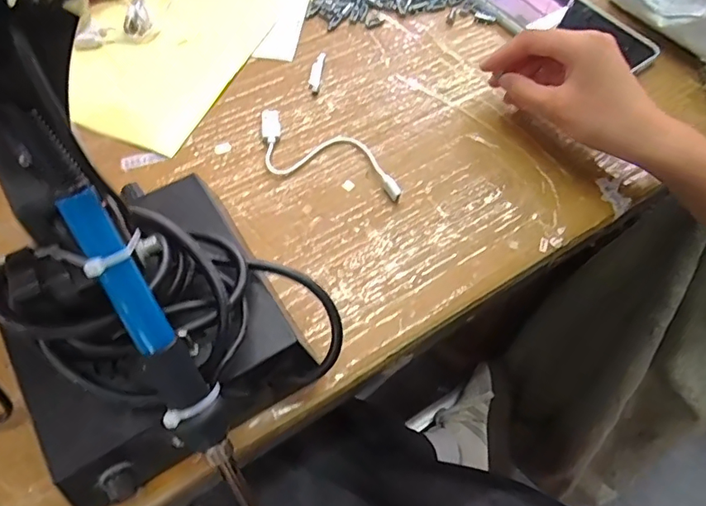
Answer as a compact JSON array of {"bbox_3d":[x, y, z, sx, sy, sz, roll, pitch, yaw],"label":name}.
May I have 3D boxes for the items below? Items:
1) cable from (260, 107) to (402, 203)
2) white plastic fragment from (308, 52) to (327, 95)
[{"bbox_3d":[-0.020,-0.072,0.368,0.124,0.012,0.053,21,61,11],"label":"cable"},{"bbox_3d":[-0.030,-0.150,0.418,0.010,0.009,0.042,8,60,3],"label":"white plastic fragment"}]

